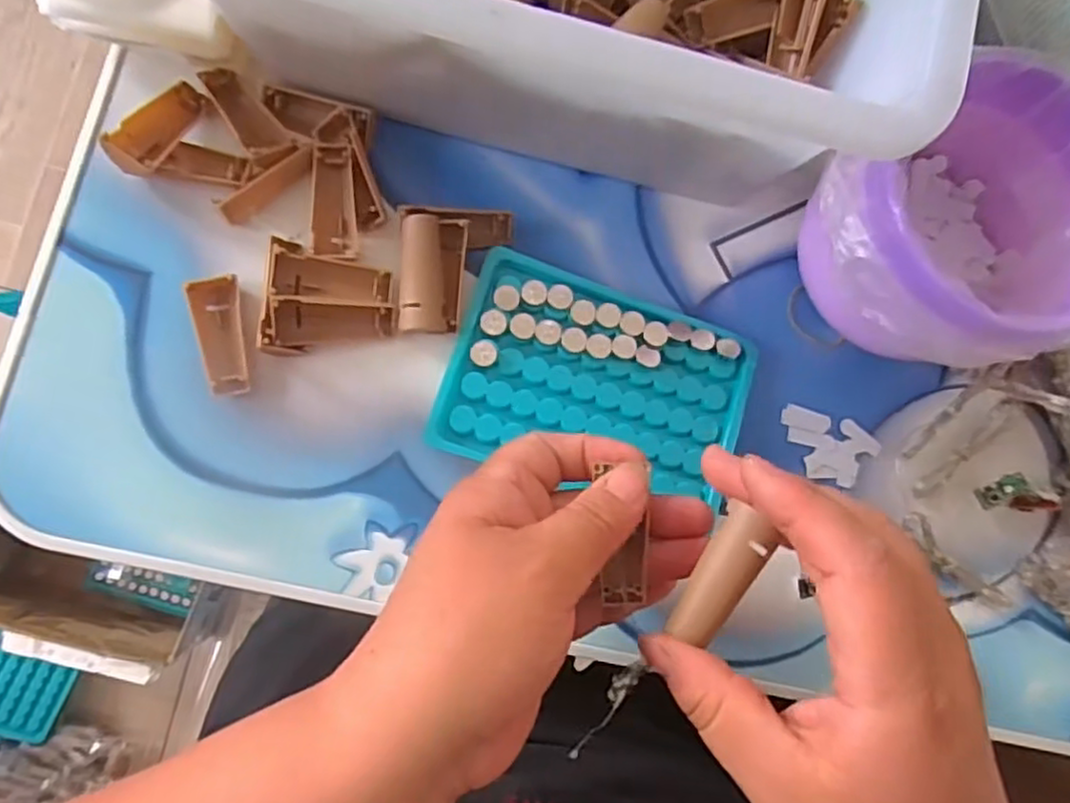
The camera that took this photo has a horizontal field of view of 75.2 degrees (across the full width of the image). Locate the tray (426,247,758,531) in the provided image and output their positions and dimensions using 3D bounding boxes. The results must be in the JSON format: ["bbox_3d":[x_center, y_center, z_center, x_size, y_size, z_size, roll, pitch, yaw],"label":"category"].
[{"bbox_3d":[0.028,-0.006,0.309,0.130,0.010,0.091,21,81,-4],"label":"tray"}]

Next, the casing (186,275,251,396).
[{"bbox_3d":[-0.132,-0.027,0.293,0.019,0.011,0.049,-8,84,-8],"label":"casing"}]

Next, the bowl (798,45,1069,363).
[{"bbox_3d":[0.176,-0.073,0.289,0.105,0.070,0.120,45,80,0],"label":"bowl"}]

